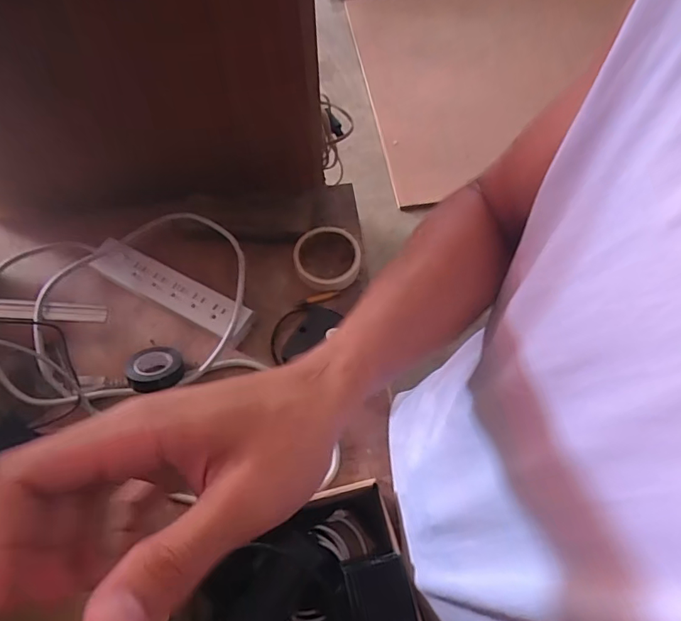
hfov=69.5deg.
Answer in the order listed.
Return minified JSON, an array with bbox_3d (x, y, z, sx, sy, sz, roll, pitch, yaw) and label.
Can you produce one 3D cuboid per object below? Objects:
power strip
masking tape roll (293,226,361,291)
[{"bbox_3d":[-0.218,-0.023,0.639,0.226,0.038,0.054,26,66,13],"label":"power strip"},{"bbox_3d":[-0.017,-0.072,0.655,0.086,0.025,0.090,0,63,0],"label":"masking tape roll"}]

